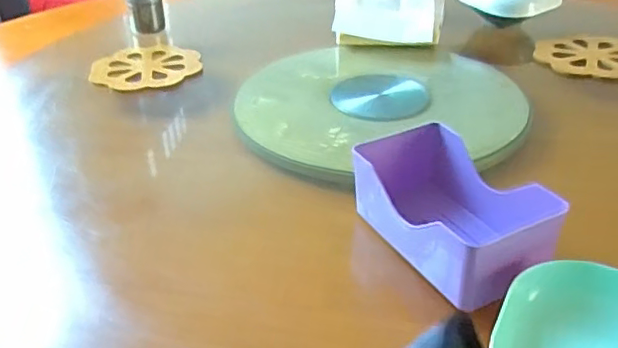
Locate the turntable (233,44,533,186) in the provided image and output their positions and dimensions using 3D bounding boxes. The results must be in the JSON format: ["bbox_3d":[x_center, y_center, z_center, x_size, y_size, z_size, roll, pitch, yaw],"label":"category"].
[{"bbox_3d":[0.080,-0.090,0.719,0.324,0.026,0.323,-2,34,1],"label":"turntable"}]

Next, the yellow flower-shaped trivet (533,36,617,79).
[{"bbox_3d":[0.364,-0.153,0.773,0.137,0.005,0.133,9,37,19],"label":"yellow flower-shaped trivet"}]

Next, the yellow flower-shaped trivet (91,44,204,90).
[{"bbox_3d":[-0.214,-0.145,0.793,0.139,0.012,0.119,-9,33,-11],"label":"yellow flower-shaped trivet"}]

